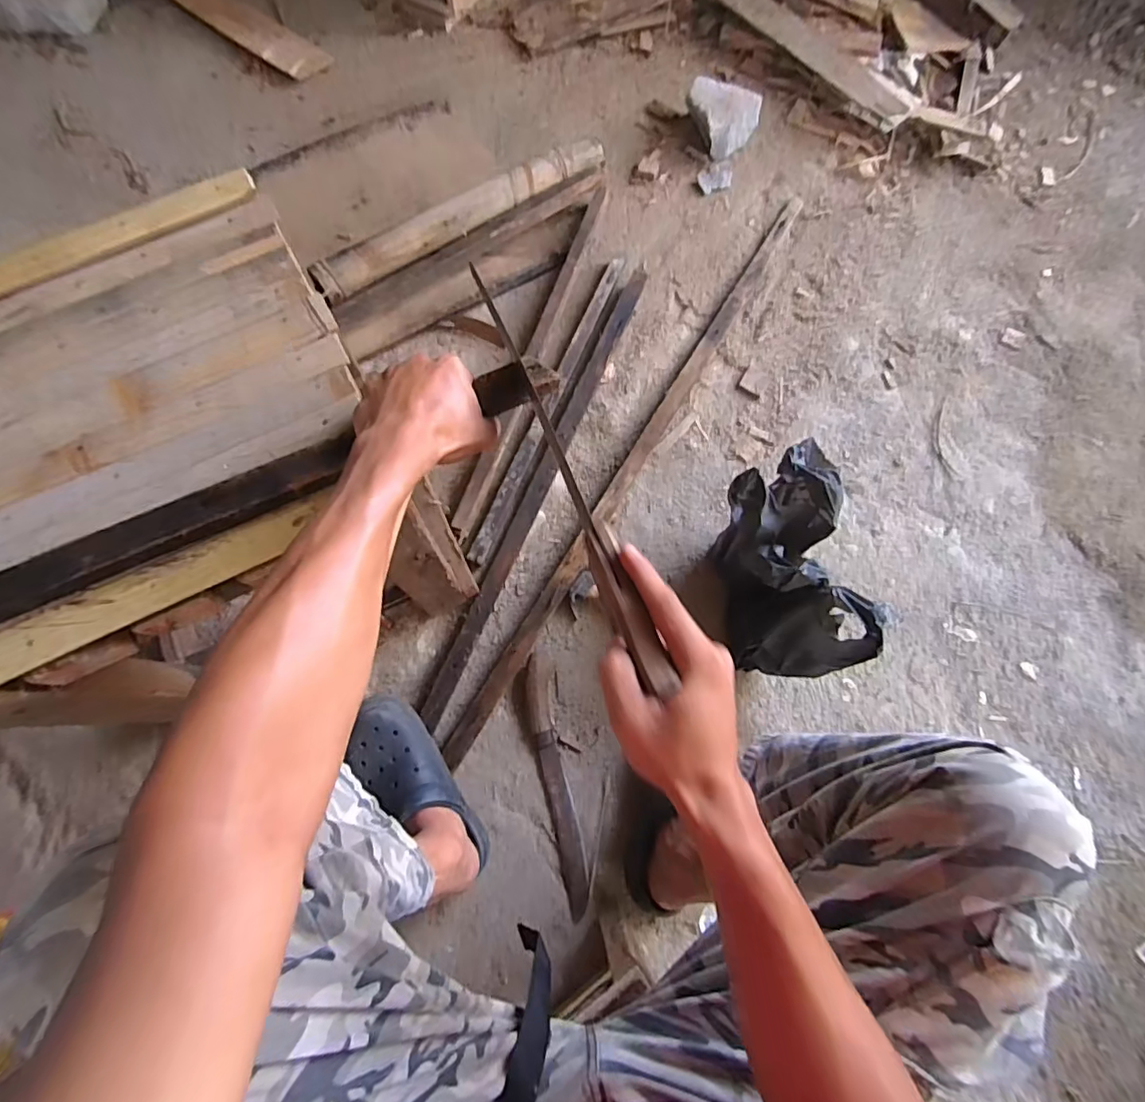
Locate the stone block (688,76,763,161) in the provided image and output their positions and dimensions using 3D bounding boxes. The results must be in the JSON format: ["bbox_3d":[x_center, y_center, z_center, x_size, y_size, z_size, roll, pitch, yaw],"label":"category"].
[{"bbox_3d":[0.278,-0.818,1.045,0.138,0.078,0.111,20,76,2],"label":"stone block"}]

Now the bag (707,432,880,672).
[{"bbox_3d":[0.286,0.025,0.756,0.134,0.199,0.290,-6,77,-4],"label":"bag"}]

